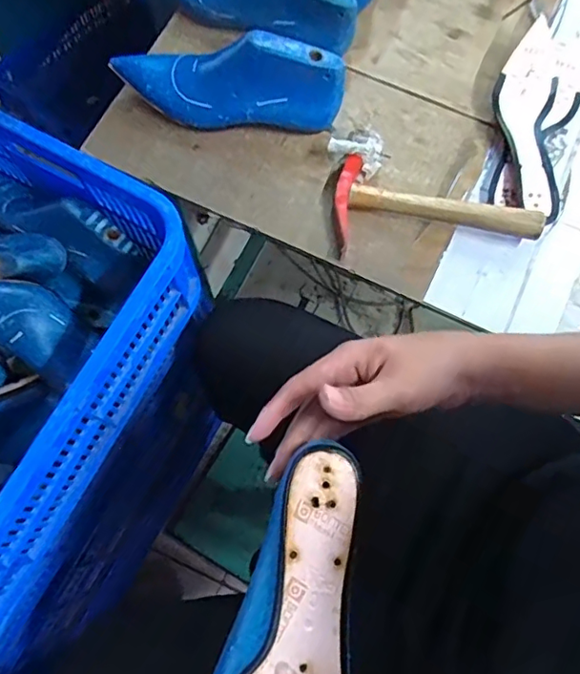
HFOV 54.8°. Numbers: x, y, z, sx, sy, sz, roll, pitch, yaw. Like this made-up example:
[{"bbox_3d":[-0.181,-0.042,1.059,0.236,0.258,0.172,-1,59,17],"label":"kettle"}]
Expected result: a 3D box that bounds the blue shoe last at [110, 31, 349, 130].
[{"bbox_3d":[-0.074,-0.287,0.639,0.263,0.098,0.068,13,73,3],"label":"blue shoe last"}]

